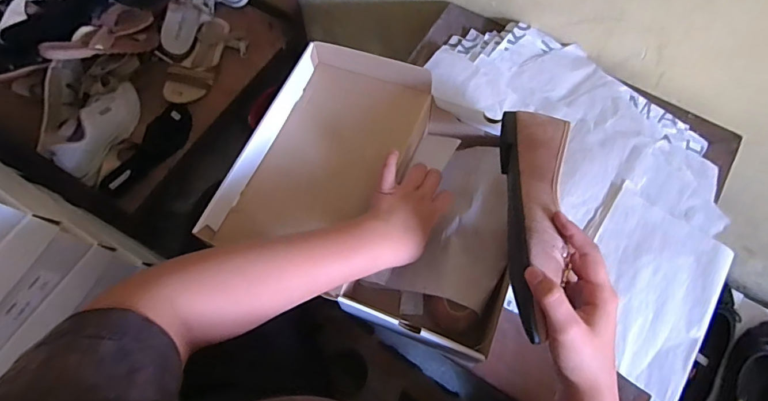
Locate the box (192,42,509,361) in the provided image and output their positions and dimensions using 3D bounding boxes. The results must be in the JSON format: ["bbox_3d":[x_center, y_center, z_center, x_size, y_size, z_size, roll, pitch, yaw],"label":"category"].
[{"bbox_3d":[0.006,-0.014,0.542,0.327,0.103,0.299,21,69,9],"label":"box"}]

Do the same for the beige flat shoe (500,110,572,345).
[{"bbox_3d":[0.142,0.002,0.411,0.059,0.055,0.228,7,61,3],"label":"beige flat shoe"}]

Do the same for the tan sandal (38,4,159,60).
[{"bbox_3d":[-0.565,-0.329,0.891,0.095,0.062,0.225,24,45,10],"label":"tan sandal"}]

